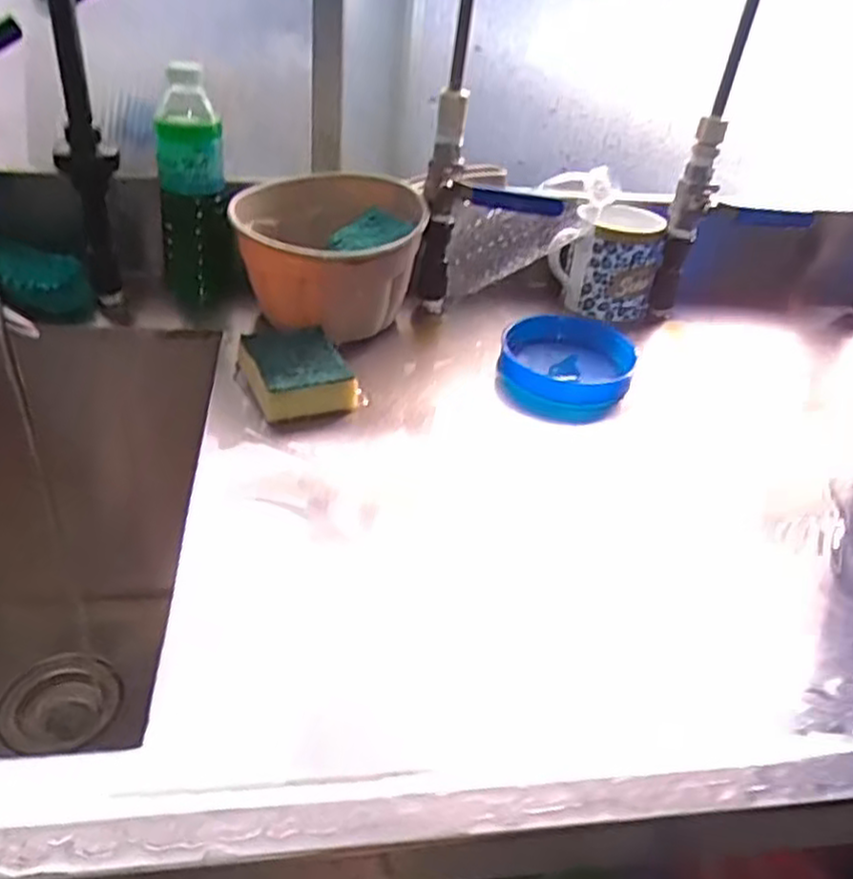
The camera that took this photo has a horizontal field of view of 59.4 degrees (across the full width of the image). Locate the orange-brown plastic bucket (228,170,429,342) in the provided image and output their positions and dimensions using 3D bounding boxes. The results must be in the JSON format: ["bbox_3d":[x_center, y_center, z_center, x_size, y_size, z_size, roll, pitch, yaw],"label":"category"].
[{"bbox_3d":[-0.089,-0.176,0.714,0.163,0.097,0.202,3,35,-6],"label":"orange-brown plastic bucket"}]

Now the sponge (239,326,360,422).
[{"bbox_3d":[-0.111,-0.060,0.620,0.074,0.026,0.105,-13,39,-26],"label":"sponge"}]

